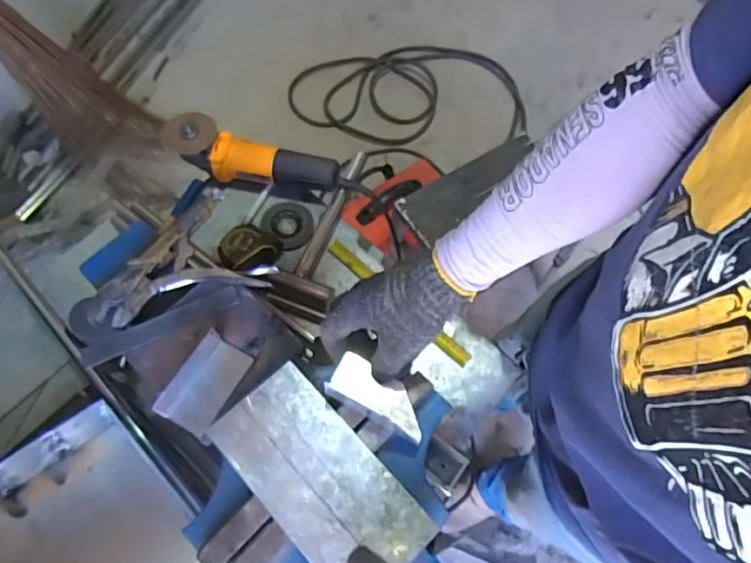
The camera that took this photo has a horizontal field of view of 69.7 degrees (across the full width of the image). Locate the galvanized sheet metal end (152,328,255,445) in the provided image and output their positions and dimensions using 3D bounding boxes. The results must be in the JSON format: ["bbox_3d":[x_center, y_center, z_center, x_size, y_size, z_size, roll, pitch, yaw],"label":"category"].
[{"bbox_3d":[-0.183,0.113,0.589,0.066,0.015,0.102,33,69,-2],"label":"galvanized sheet metal end"}]

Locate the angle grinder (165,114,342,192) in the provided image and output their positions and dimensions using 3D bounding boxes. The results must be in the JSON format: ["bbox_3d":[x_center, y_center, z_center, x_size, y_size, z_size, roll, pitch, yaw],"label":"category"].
[{"bbox_3d":[-0.198,-0.203,0.873,0.279,0.075,0.078,12,64,5],"label":"angle grinder"}]

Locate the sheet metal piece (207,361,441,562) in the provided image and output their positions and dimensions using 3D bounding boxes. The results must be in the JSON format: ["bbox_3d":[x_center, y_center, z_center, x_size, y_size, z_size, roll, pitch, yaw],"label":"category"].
[{"bbox_3d":[-0.051,0.178,0.487,0.099,0.005,0.201,-41,74,-17],"label":"sheet metal piece"}]

